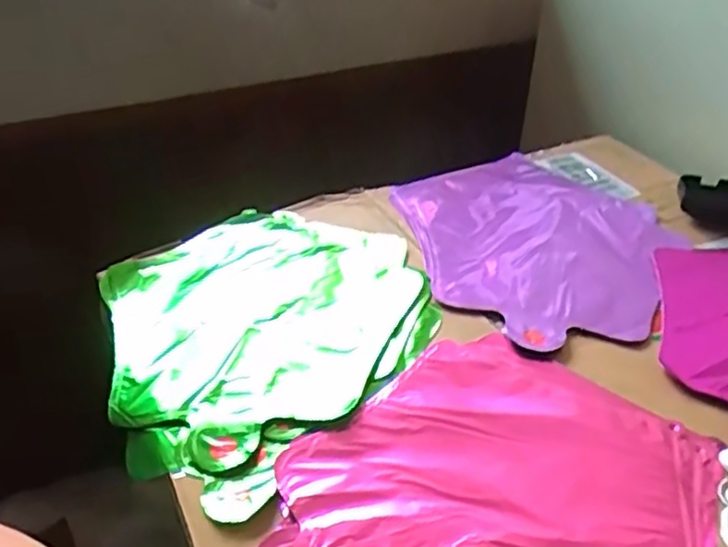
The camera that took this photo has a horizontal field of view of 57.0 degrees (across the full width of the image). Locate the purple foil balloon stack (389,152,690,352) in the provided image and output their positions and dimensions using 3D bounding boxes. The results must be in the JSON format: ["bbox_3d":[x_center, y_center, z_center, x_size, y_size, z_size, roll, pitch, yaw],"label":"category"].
[{"bbox_3d":[0.158,-0.035,0.602,0.226,0.014,0.274,-8,38,-13],"label":"purple foil balloon stack"}]

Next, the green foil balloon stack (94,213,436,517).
[{"bbox_3d":[-0.085,0.037,0.508,0.243,0.037,0.257,27,44,29],"label":"green foil balloon stack"}]

